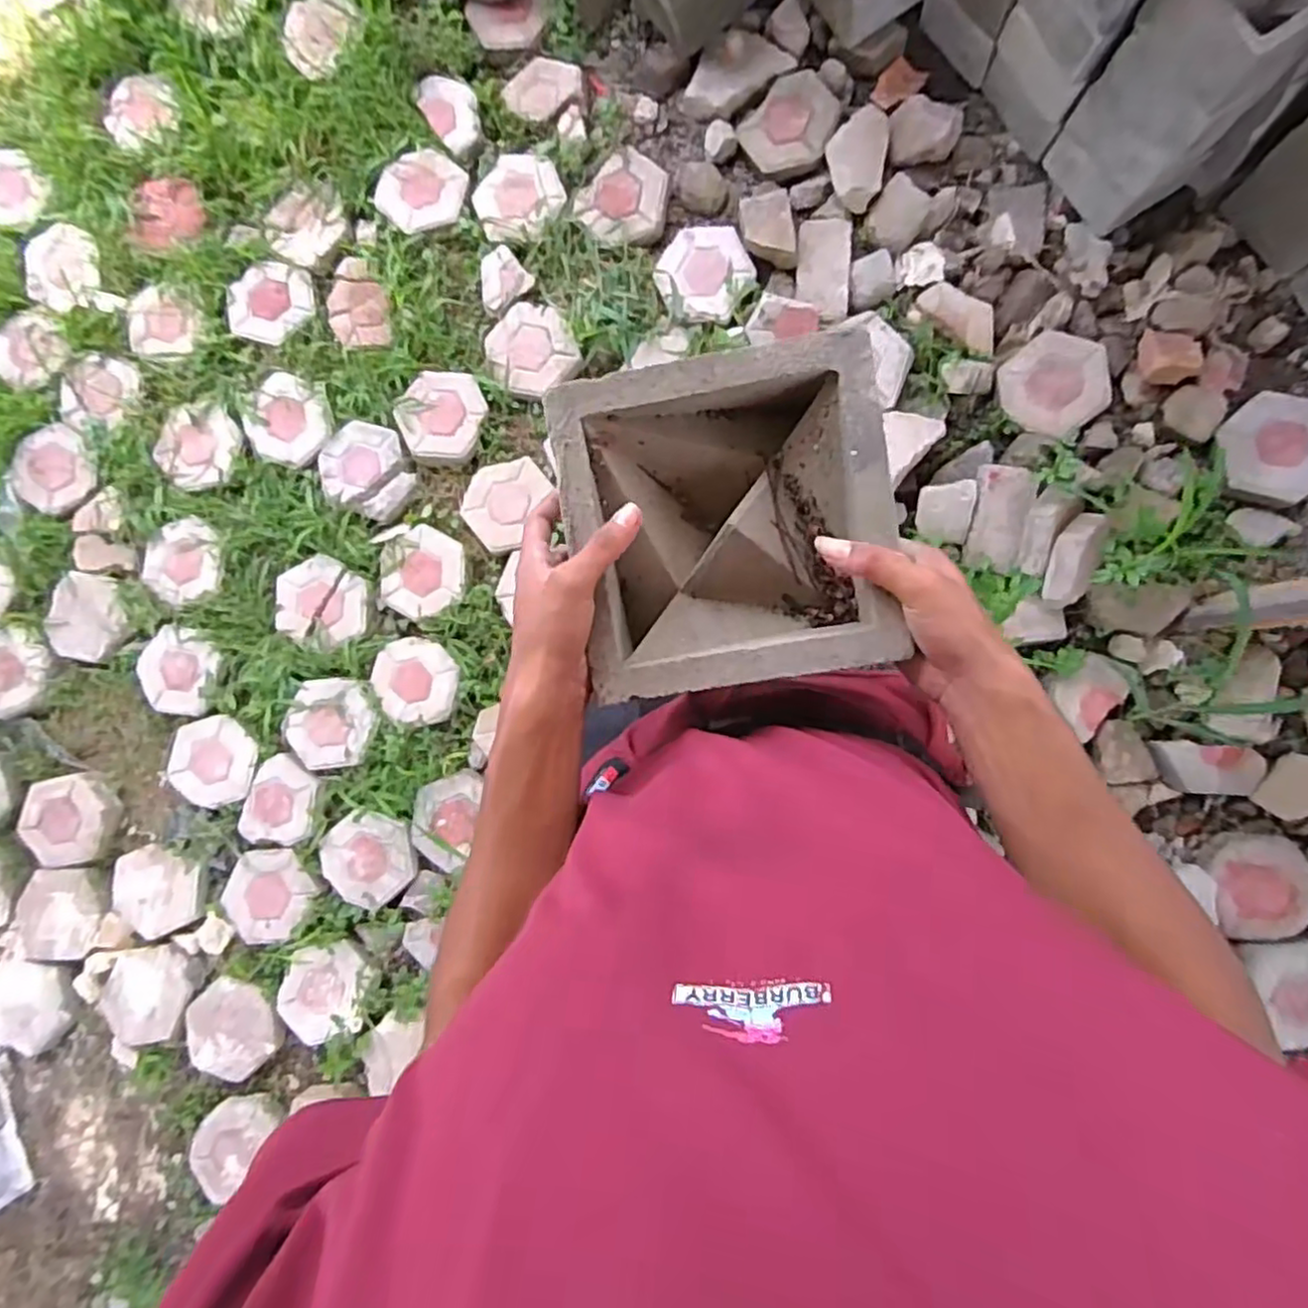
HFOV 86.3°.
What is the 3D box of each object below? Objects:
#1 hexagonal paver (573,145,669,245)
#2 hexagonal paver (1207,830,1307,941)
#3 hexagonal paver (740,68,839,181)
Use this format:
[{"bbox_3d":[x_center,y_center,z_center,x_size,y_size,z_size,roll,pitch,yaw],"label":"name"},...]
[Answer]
[{"bbox_3d":[-0.058,-0.979,1.505,0.197,0.043,0.188,41,93,6],"label":"hexagonal paver"},{"bbox_3d":[1.174,0.457,1.352,0.201,0.041,0.210,34,92,6],"label":"hexagonal paver"},{"bbox_3d":[0.293,-1.116,1.471,0.193,0.050,0.219,37,92,6],"label":"hexagonal paver"}]

